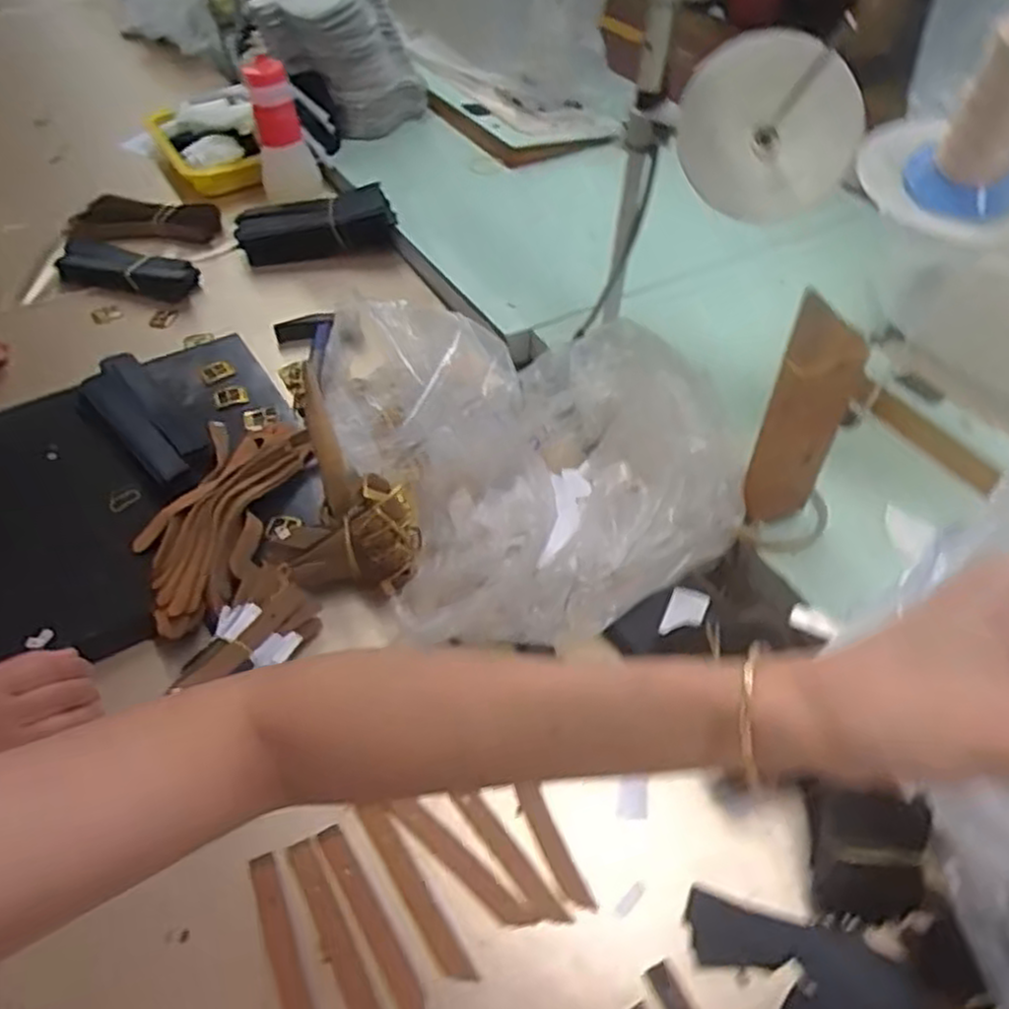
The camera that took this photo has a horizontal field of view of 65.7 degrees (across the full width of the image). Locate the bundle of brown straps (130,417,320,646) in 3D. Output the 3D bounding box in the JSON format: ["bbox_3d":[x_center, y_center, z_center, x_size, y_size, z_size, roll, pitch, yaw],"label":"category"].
[{"bbox_3d":[-0.241,0.008,0.639,0.097,0.035,0.204,12,49,11],"label":"bundle of brown straps"}]

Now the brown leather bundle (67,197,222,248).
[{"bbox_3d":[-0.457,-0.361,1.006,0.200,0.054,0.070,12,49,12],"label":"brown leather bundle"}]

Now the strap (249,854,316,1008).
[{"bbox_3d":[-0.125,0.262,0.449,0.017,0.004,0.120,-21,56,-14],"label":"strap"}]

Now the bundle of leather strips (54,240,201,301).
[{"bbox_3d":[-0.444,-0.271,0.920,0.189,0.044,0.057,15,50,14],"label":"bundle of leather strips"}]

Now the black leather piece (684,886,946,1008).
[{"bbox_3d":[0.167,0.275,0.431,0.139,0.004,0.083,17,51,16],"label":"black leather piece"}]

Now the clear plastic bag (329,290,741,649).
[{"bbox_3d":[0.007,-0.066,0.651,0.274,0.097,0.353,-14,49,-12],"label":"clear plastic bag"}]

